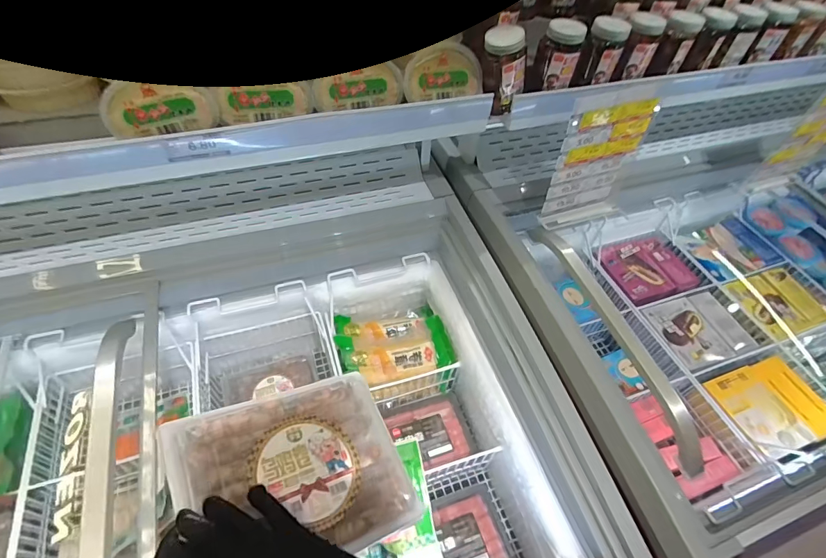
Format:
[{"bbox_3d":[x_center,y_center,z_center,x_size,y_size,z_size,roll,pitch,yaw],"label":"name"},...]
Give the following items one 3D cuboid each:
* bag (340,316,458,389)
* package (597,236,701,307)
[{"bbox_3d":[-0.031,0.170,0.958,0.245,0.040,0.110,-16,54,-17],"label":"bag"},{"bbox_3d":[0.646,-0.028,1.161,0.243,0.037,0.175,-13,53,-15],"label":"package"}]

